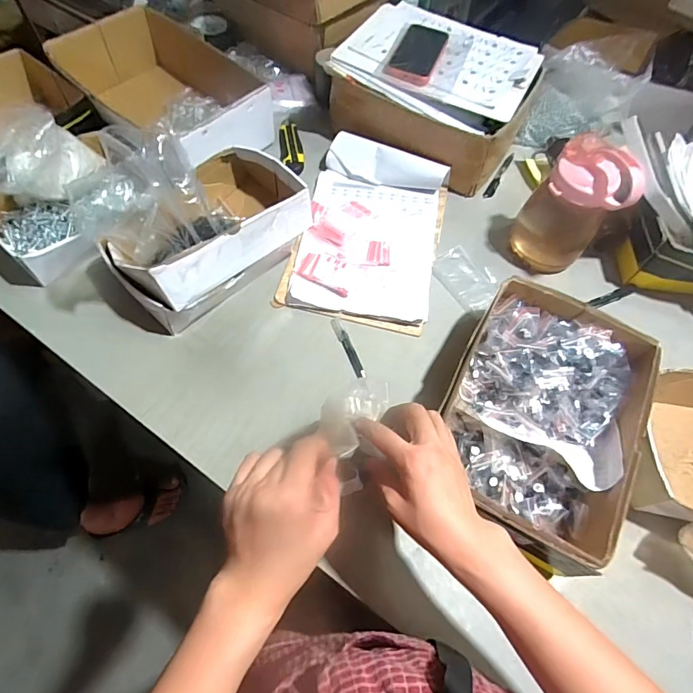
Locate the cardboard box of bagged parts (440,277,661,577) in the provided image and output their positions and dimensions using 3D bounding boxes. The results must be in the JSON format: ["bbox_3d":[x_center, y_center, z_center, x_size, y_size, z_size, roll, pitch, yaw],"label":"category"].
[{"bbox_3d":[0.227,0.078,0.534,0.213,0.091,0.303,28,63,11],"label":"cardboard box of bagged parts"}]

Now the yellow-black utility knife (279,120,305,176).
[{"bbox_3d":[-0.102,-0.376,0.806,0.039,0.022,0.143,-5,62,-6],"label":"yellow-black utility knife"}]

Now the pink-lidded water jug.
[{"bbox_3d":[0.333,-0.211,0.652,0.108,0.197,0.097,18,62,6],"label":"pink-lidded water jug"}]

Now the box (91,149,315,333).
[{"bbox_3d":[-0.199,-0.151,0.606,0.267,0.123,0.155,-37,69,-21],"label":"box"}]

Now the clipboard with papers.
[{"bbox_3d":[0.039,-0.194,0.700,0.229,0.041,0.342,12,61,3],"label":"clipboard with papers"}]

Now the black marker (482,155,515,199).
[{"bbox_3d":[0.285,-0.318,0.806,0.016,0.008,0.129,29,63,12],"label":"black marker"}]

